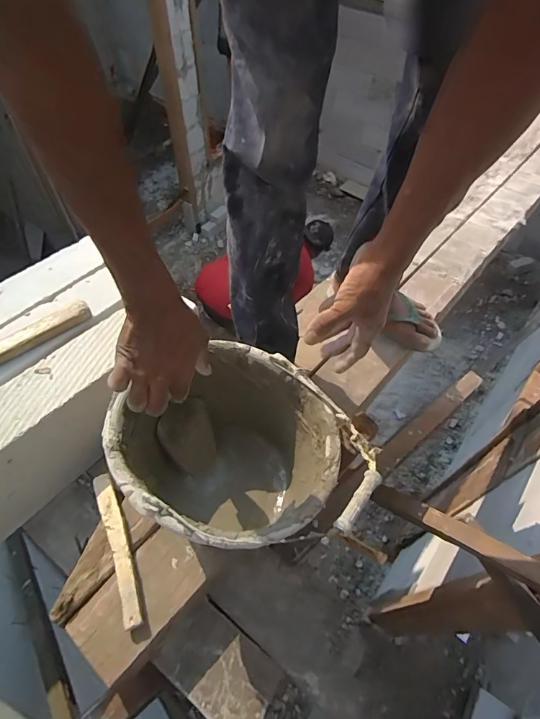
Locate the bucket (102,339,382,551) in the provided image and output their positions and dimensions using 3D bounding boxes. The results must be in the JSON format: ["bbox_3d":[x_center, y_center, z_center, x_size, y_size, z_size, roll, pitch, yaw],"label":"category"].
[{"bbox_3d":[-0.044,0.145,0.588,0.328,0.216,0.260,35,62,21],"label":"bucket"}]

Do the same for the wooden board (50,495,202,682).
[{"bbox_3d":[-0.212,0.322,0.598,0.171,0.019,0.180,33,61,20],"label":"wooden board"}]

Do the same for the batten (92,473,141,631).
[{"bbox_3d":[-0.228,0.274,0.613,0.032,0.013,0.224,-20,58,-14],"label":"batten"}]

